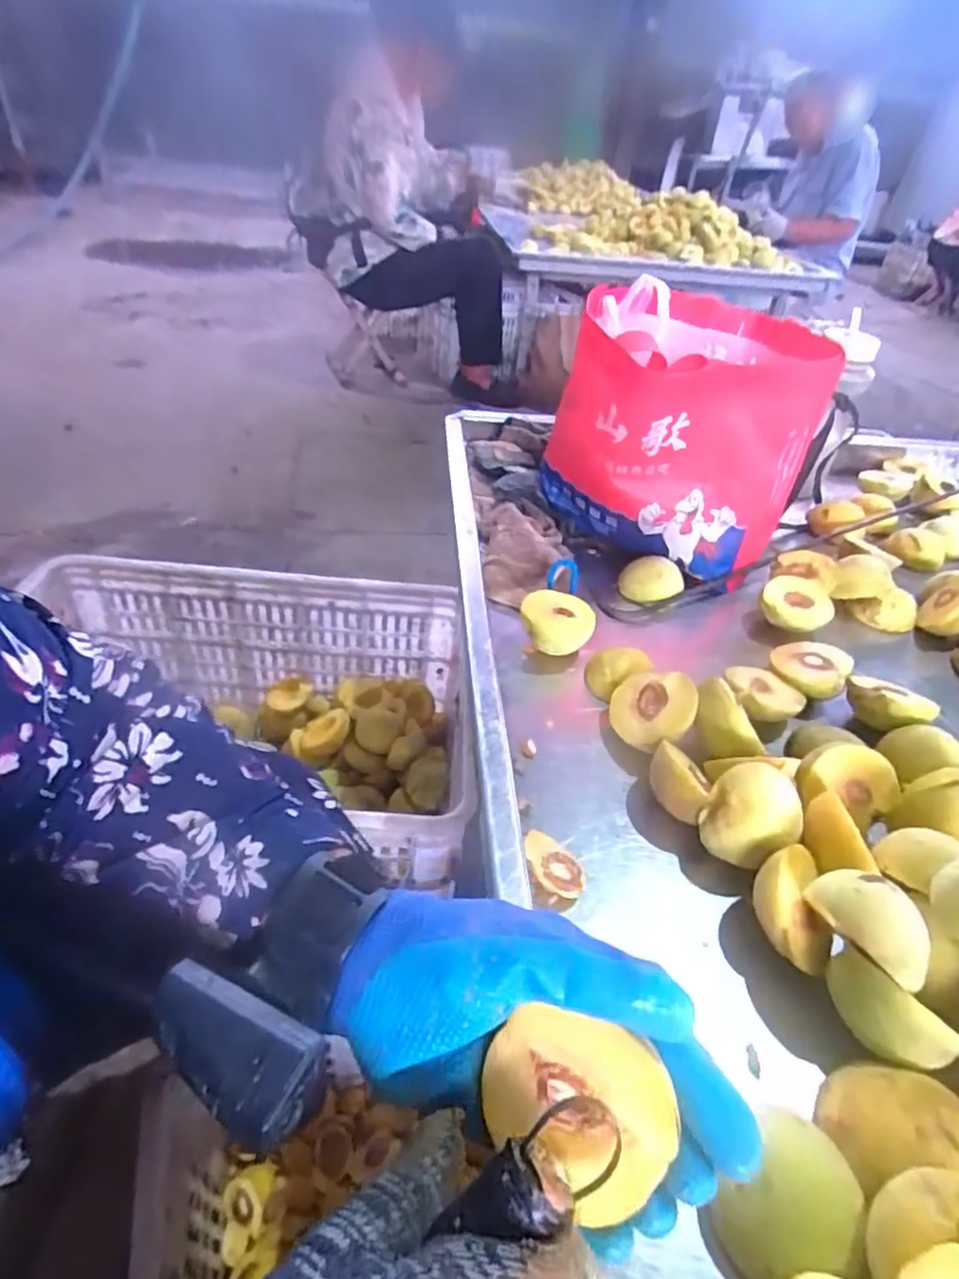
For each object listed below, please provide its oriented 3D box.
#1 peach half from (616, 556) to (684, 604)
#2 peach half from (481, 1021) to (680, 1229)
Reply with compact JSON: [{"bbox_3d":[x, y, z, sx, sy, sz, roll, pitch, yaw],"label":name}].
[{"bbox_3d":[0.175,-0.062,0.636,0.062,0.036,0.047,17,42,12],"label":"peach half"},{"bbox_3d":[0.038,0.162,0.225,0.062,0.053,0.031,14,1,29],"label":"peach half"}]

